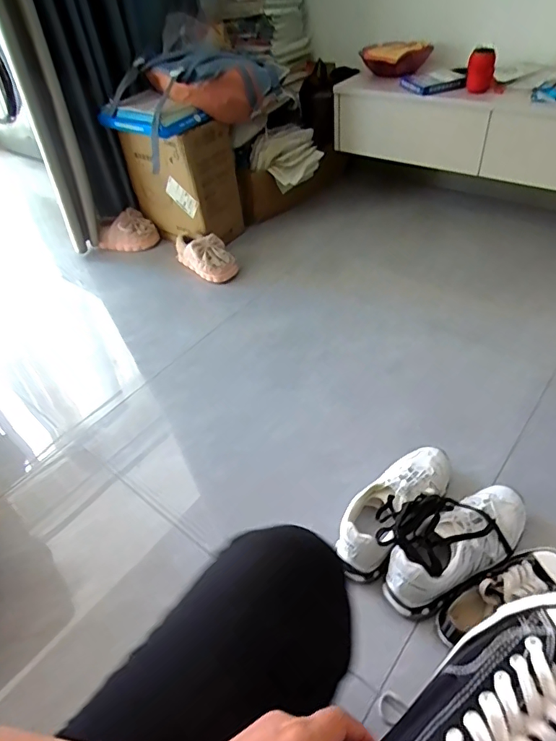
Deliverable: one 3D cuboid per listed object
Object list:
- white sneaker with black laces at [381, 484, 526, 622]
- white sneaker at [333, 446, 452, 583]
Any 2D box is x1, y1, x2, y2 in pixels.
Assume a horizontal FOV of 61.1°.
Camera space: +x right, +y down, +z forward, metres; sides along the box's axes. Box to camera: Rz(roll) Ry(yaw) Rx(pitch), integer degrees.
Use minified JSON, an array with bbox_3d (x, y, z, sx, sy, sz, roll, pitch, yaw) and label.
[{"bbox_3d":[0.297,0.271,0.754,0.283,0.091,0.102,-31,49,-22],"label":"white sneaker with black laces"},{"bbox_3d":[0.207,0.230,0.826,0.095,0.116,0.283,31,56,32],"label":"white sneaker"}]

